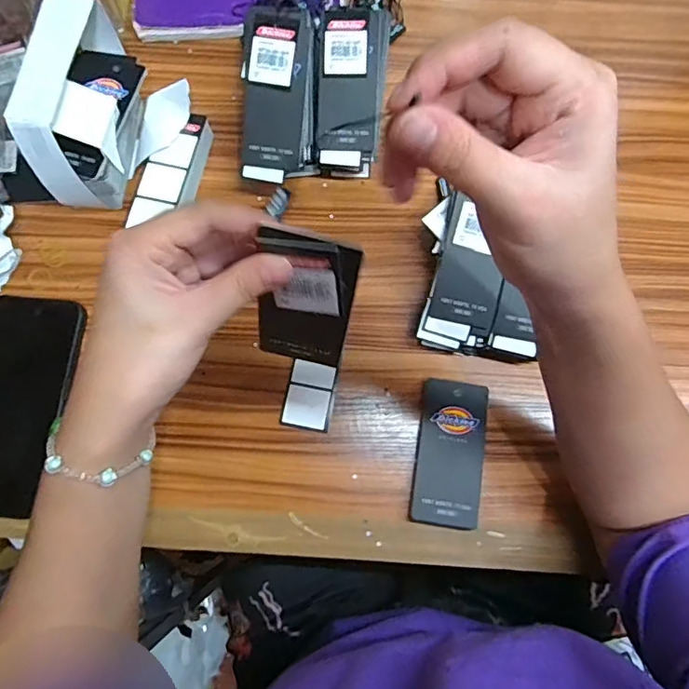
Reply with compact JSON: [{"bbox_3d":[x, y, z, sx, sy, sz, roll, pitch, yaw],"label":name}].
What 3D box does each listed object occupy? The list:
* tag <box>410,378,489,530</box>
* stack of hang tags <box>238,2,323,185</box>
[{"bbox_3d":[0.083,0.083,0.403,0.051,0.007,0.109,7,76,10],"label":"tag"},{"bbox_3d":[-0.053,-0.203,0.424,0.060,0.019,0.132,2,103,0],"label":"stack of hang tags"}]

